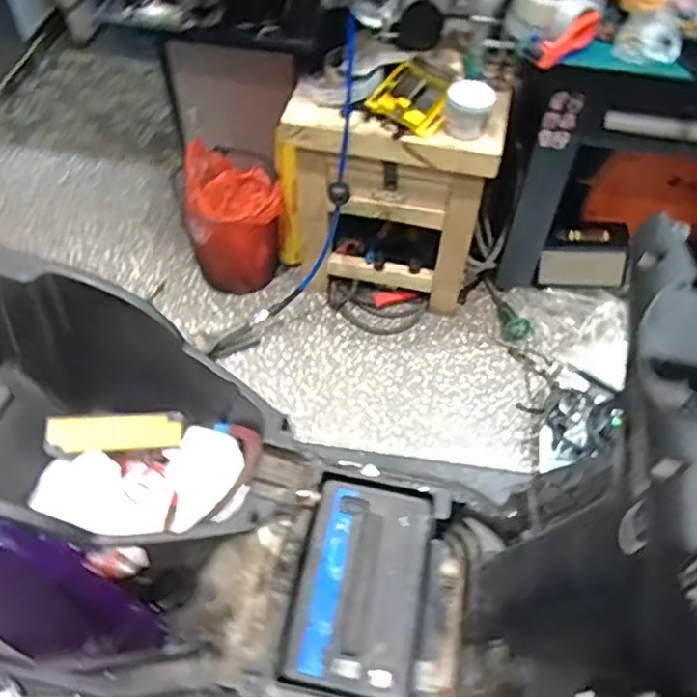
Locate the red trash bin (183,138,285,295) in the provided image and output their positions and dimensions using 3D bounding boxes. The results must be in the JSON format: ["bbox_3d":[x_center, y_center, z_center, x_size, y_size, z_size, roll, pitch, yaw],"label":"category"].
[{"bbox_3d":[-0.288,-0.326,1.707,0.241,0.321,0.213,-2,54,-4],"label":"red trash bin"}]

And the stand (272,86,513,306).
[{"bbox_3d":[0.093,-0.360,1.574,0.482,0.542,0.258,9,54,4],"label":"stand"}]

